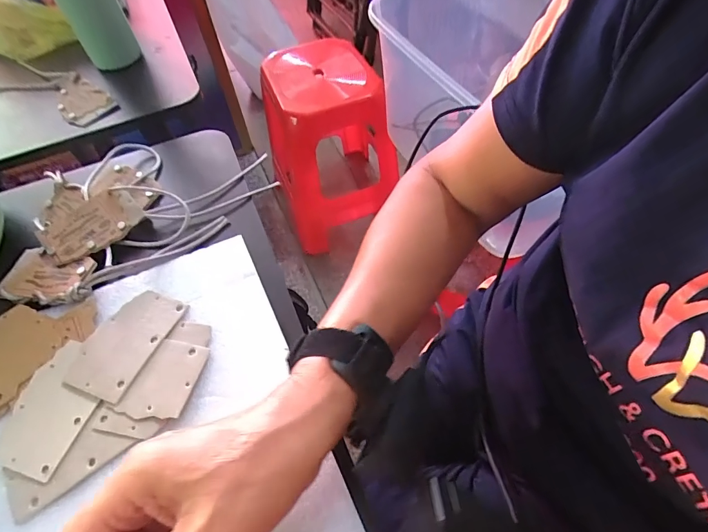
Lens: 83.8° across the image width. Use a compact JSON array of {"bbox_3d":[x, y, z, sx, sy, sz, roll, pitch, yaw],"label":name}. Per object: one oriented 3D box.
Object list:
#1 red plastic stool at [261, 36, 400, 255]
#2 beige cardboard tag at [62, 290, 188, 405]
[{"bbox_3d":[-0.081,-0.351,1.190,0.322,0.498,0.363,-21,57,-10],"label":"red plastic stool"},{"bbox_3d":[-0.172,0.055,0.298,0.055,0.004,0.084,15,58,14],"label":"beige cardboard tag"}]

